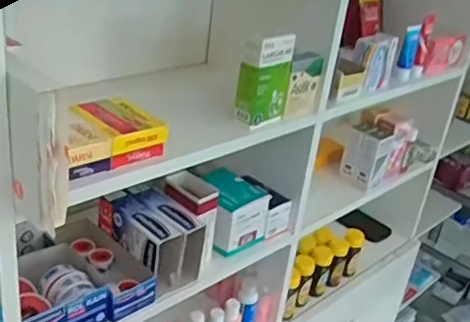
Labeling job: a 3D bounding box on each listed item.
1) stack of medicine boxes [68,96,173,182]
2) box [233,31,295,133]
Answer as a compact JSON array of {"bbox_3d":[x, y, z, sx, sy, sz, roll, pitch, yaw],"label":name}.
[{"bbox_3d":[-0.150,-0.030,0.653,0.116,0.045,0.092,-14,33,-37],"label":"stack of medicine boxes"},{"bbox_3d":[0.039,-0.109,0.772,0.038,0.118,0.073,28,33,35],"label":"box"}]

